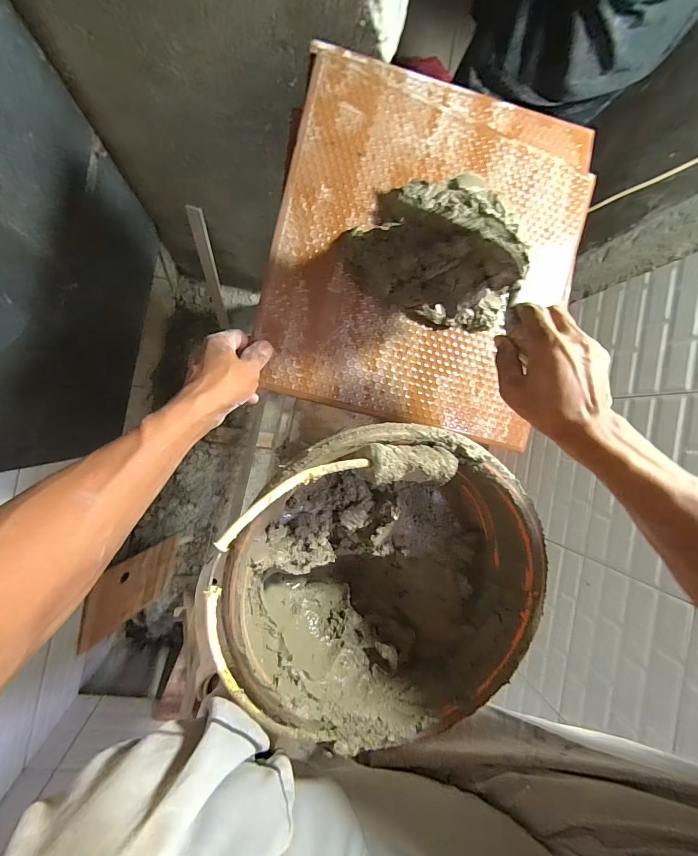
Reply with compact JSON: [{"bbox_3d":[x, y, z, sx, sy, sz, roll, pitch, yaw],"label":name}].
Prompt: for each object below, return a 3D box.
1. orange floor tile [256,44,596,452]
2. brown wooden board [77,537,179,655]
[{"bbox_3d":[0.113,-0.223,0.475,0.395,0.012,0.435,11,91,-12],"label":"orange floor tile"},{"bbox_3d":[-0.731,0.547,1.266,0.023,0.421,0.243,13,91,6],"label":"brown wooden board"}]

